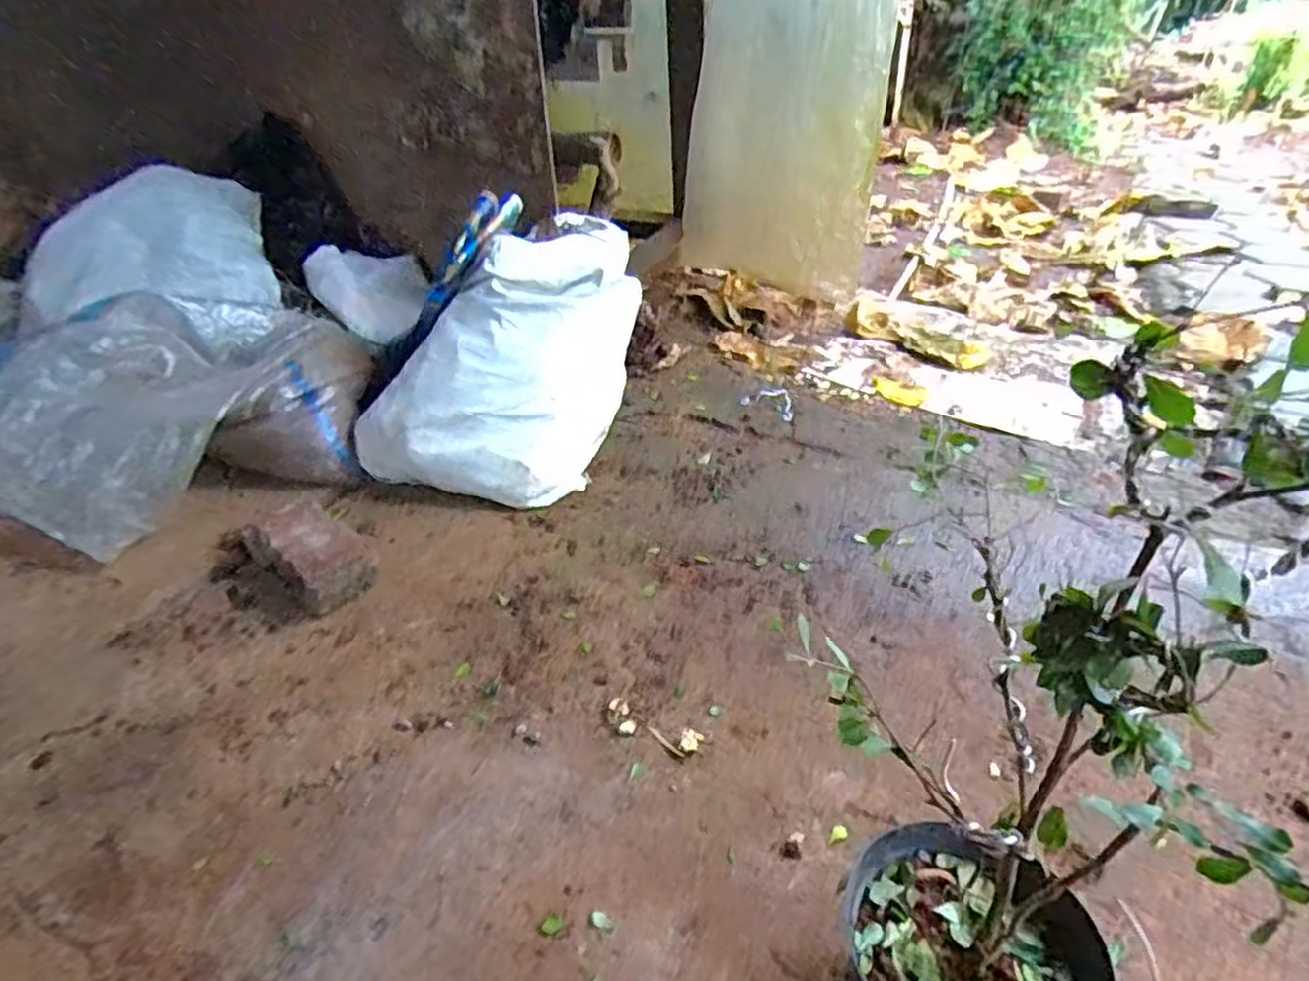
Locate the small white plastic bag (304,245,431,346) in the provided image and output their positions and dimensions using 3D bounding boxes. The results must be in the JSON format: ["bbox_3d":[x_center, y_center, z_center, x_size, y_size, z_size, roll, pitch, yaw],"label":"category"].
[{"bbox_3d":[-0.588,-0.407,1.466,0.233,0.157,0.174,8,37,14],"label":"small white plastic bag"}]

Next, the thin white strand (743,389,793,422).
[{"bbox_3d":[0.233,-0.174,1.394,0.105,0.004,0.089,26,48,25],"label":"thin white strand"}]

